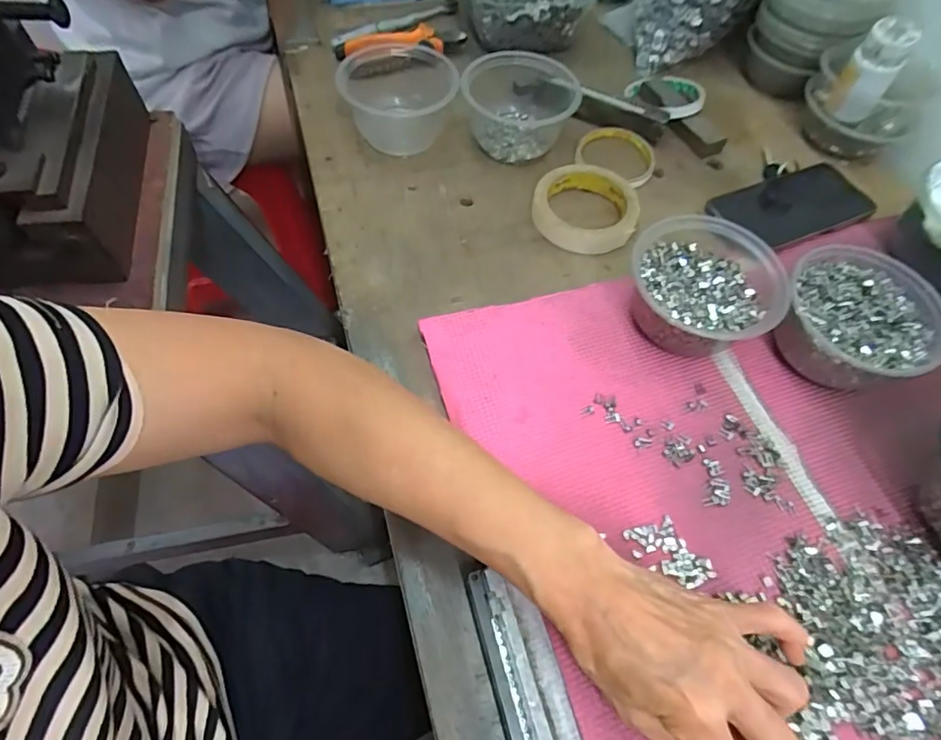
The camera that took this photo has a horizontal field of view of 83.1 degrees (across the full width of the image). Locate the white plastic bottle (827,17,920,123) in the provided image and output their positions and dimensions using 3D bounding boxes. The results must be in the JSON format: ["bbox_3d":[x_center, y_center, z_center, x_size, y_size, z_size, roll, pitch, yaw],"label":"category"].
[{"bbox_3d":[0.392,-0.291,0.523,0.043,0.084,0.034,33,65,16],"label":"white plastic bottle"}]

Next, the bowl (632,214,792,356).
[{"bbox_3d":[0.183,-0.063,0.427,0.111,0.055,0.113,2,60,-3],"label":"bowl"}]

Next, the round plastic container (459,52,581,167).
[{"bbox_3d":[0.052,-0.275,0.546,0.119,0.051,0.112,5,60,-1],"label":"round plastic container"}]

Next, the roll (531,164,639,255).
[{"bbox_3d":[0.109,-0.159,0.508,0.097,0.019,0.096,2,60,-3],"label":"roll"}]

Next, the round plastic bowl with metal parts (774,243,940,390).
[{"bbox_3d":[0.300,-0.037,0.419,0.115,0.056,0.110,2,60,-3],"label":"round plastic bowl with metal parts"}]

